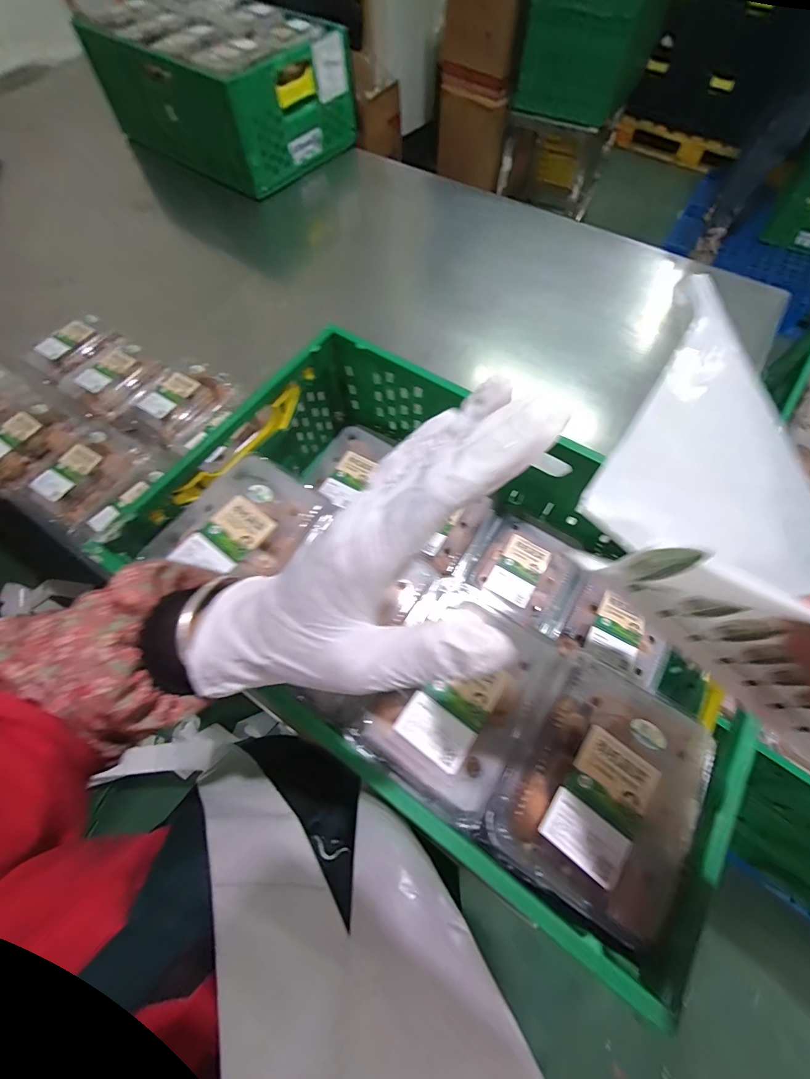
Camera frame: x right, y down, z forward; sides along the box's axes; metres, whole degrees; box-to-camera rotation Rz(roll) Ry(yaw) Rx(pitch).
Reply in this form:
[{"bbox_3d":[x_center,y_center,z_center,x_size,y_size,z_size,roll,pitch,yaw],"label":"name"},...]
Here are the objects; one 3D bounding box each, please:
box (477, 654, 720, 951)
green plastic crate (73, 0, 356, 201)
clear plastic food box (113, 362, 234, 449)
[{"bbox_3d":[0.155,0.197,0.315,0.122,0.051,0.166,34,70,16],"label":"box"},{"bbox_3d":[-0.434,-1.124,0.977,0.473,0.234,0.400,35,70,16],"label":"green plastic crate"},{"bbox_3d":[-0.406,-0.241,0.677,0.147,0.045,0.164,30,69,14],"label":"clear plastic food box"}]

